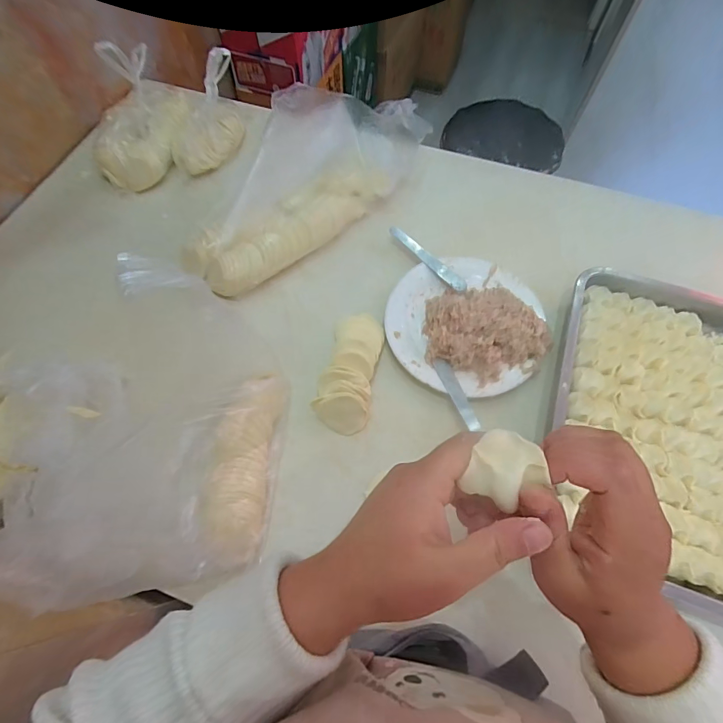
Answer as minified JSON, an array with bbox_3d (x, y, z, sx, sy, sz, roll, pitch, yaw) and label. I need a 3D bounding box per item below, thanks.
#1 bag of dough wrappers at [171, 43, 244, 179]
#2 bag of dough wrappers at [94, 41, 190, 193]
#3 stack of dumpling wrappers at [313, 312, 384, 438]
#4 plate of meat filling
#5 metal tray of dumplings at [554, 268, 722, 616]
[{"bbox_3d":[-0.267,-0.424,0.679,0.070,0.126,0.167,20,68,9],"label":"bag of dough wrappers"},{"bbox_3d":[-0.396,-0.427,0.666,0.134,0.141,0.203,-5,66,-3],"label":"bag of dough wrappers"},{"bbox_3d":[-0.014,0.007,0.526,0.072,0.036,0.176,11,66,4],"label":"stack of dumpling wrappers"},{"bbox_3d":[0.147,-0.056,0.555,0.213,0.048,0.209,0,66,0],"label":"plate of meat filling"},{"bbox_3d":[0.395,0.074,0.486,0.305,0.041,0.403,17,67,7],"label":"metal tray of dumplings"}]

